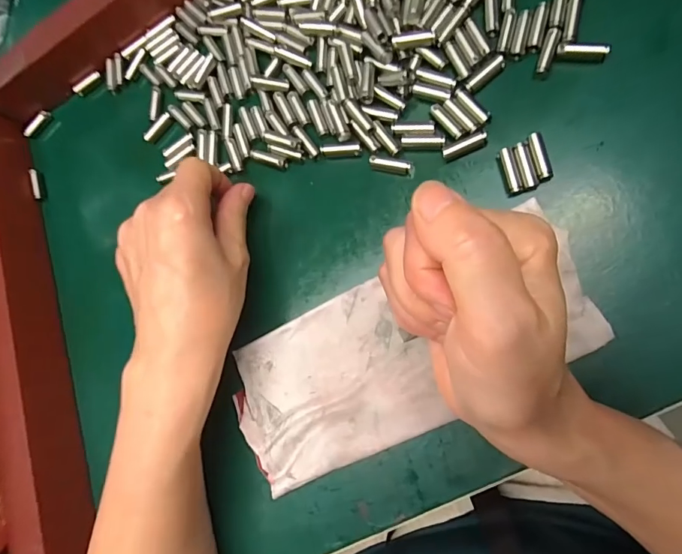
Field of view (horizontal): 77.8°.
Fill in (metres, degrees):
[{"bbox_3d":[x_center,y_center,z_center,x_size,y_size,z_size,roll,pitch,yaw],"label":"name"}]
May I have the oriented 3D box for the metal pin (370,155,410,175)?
[{"bbox_3d":[0.028,-0.065,0.244,0.025,0.004,0.006,17,88,16],"label":"metal pin"}]

